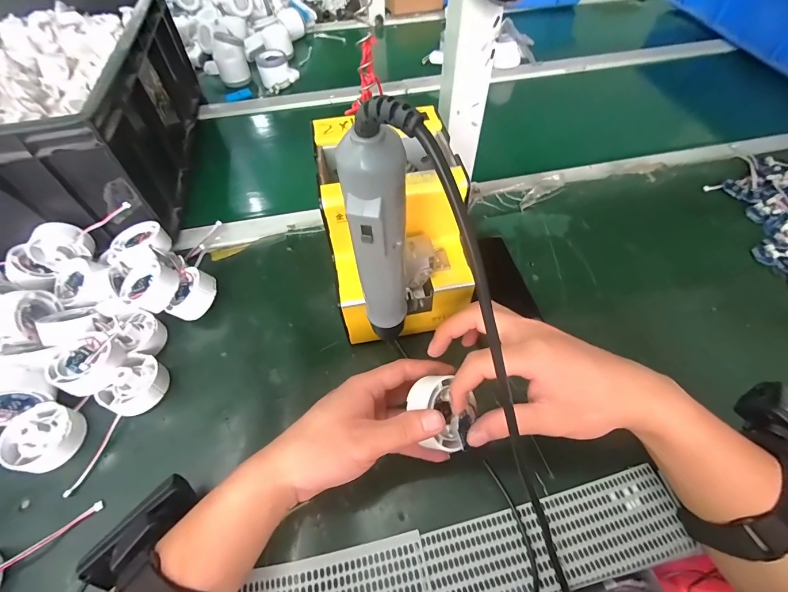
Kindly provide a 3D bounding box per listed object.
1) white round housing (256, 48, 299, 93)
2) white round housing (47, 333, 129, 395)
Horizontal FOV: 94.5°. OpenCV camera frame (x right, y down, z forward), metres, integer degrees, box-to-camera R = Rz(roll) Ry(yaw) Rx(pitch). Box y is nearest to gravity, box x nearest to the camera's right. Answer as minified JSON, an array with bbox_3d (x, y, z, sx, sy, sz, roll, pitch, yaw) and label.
[{"bbox_3d":[-0.235,-0.447,0.721,0.064,0.042,0.074,-34,61,-20],"label":"white round housing"},{"bbox_3d":[-0.286,0.064,0.341,0.052,0.028,0.047,-26,58,-15],"label":"white round housing"}]

